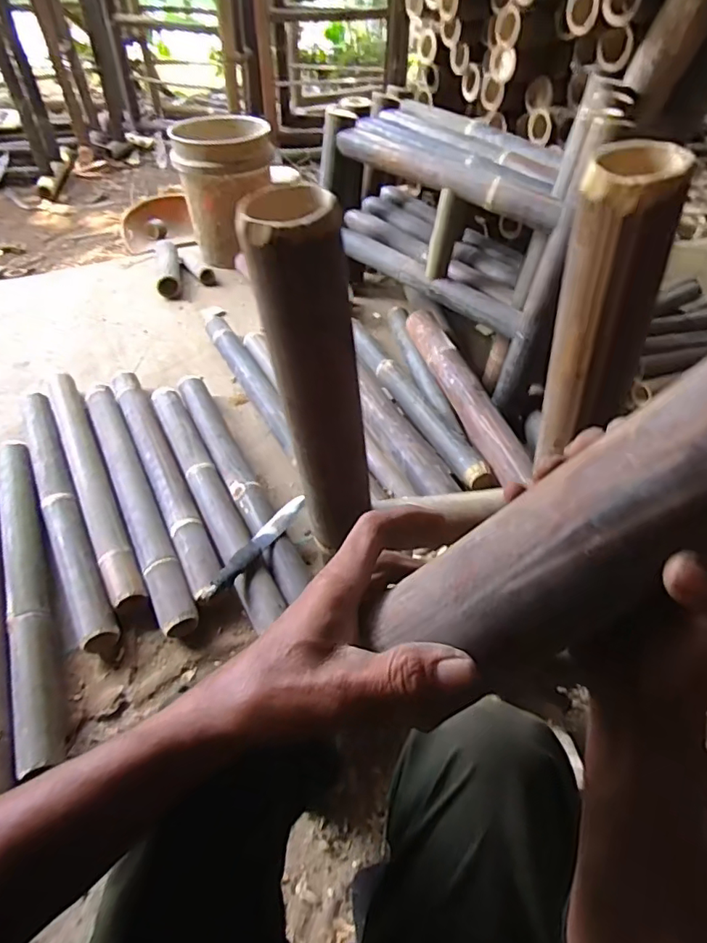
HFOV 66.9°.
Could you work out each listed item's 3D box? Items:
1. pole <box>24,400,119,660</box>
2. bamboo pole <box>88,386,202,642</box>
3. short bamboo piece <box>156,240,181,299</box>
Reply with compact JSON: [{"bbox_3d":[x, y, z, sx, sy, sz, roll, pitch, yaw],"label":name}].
[{"bbox_3d":[-0.567,0.062,1.031,0.074,0.067,0.644,-22,53,-20],"label":"pole"},{"bbox_3d":[-0.429,0.035,1.039,0.066,0.048,0.644,-22,53,-19],"label":"bamboo pole"},{"bbox_3d":[-0.571,-0.631,1.655,0.069,0.075,0.270,-9,50,-10],"label":"short bamboo piece"}]

